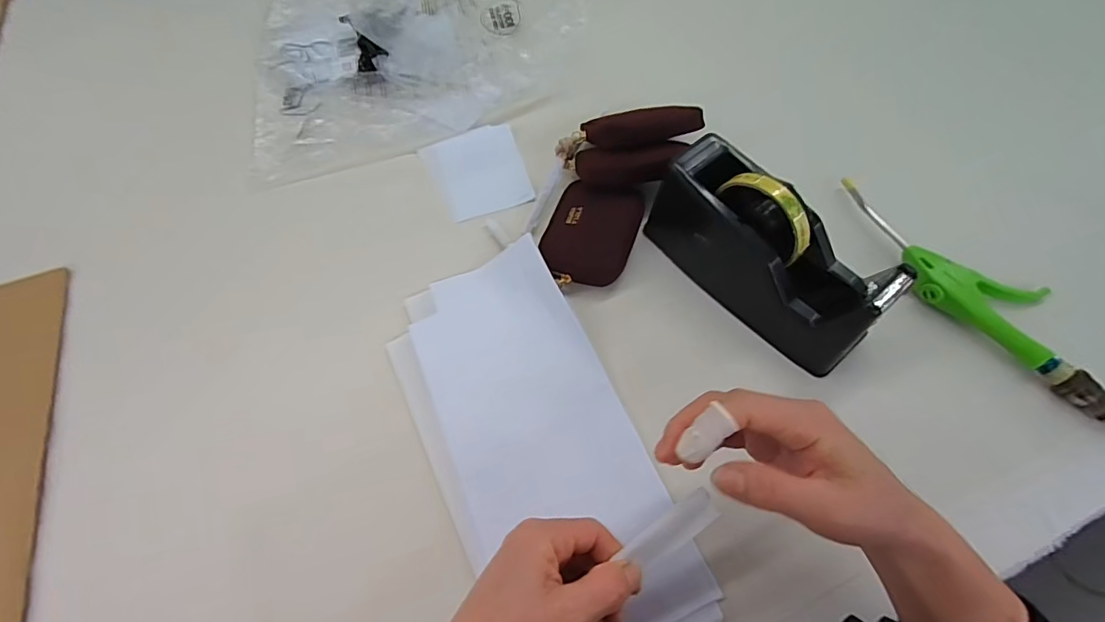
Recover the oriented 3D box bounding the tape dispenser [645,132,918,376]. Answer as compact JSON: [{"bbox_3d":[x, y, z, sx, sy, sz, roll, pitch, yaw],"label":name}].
[{"bbox_3d":[0.175,-0.055,0.398,0.077,0.099,0.202,-35,66,-16],"label":"tape dispenser"}]

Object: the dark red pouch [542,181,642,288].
[{"bbox_3d":[0.036,-0.074,0.457,0.079,0.020,0.100,16,78,14],"label":"dark red pouch"}]

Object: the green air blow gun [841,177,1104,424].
[{"bbox_3d":[0.363,-0.022,0.420,0.072,0.024,0.270,-39,67,-18],"label":"green air blow gun"}]

